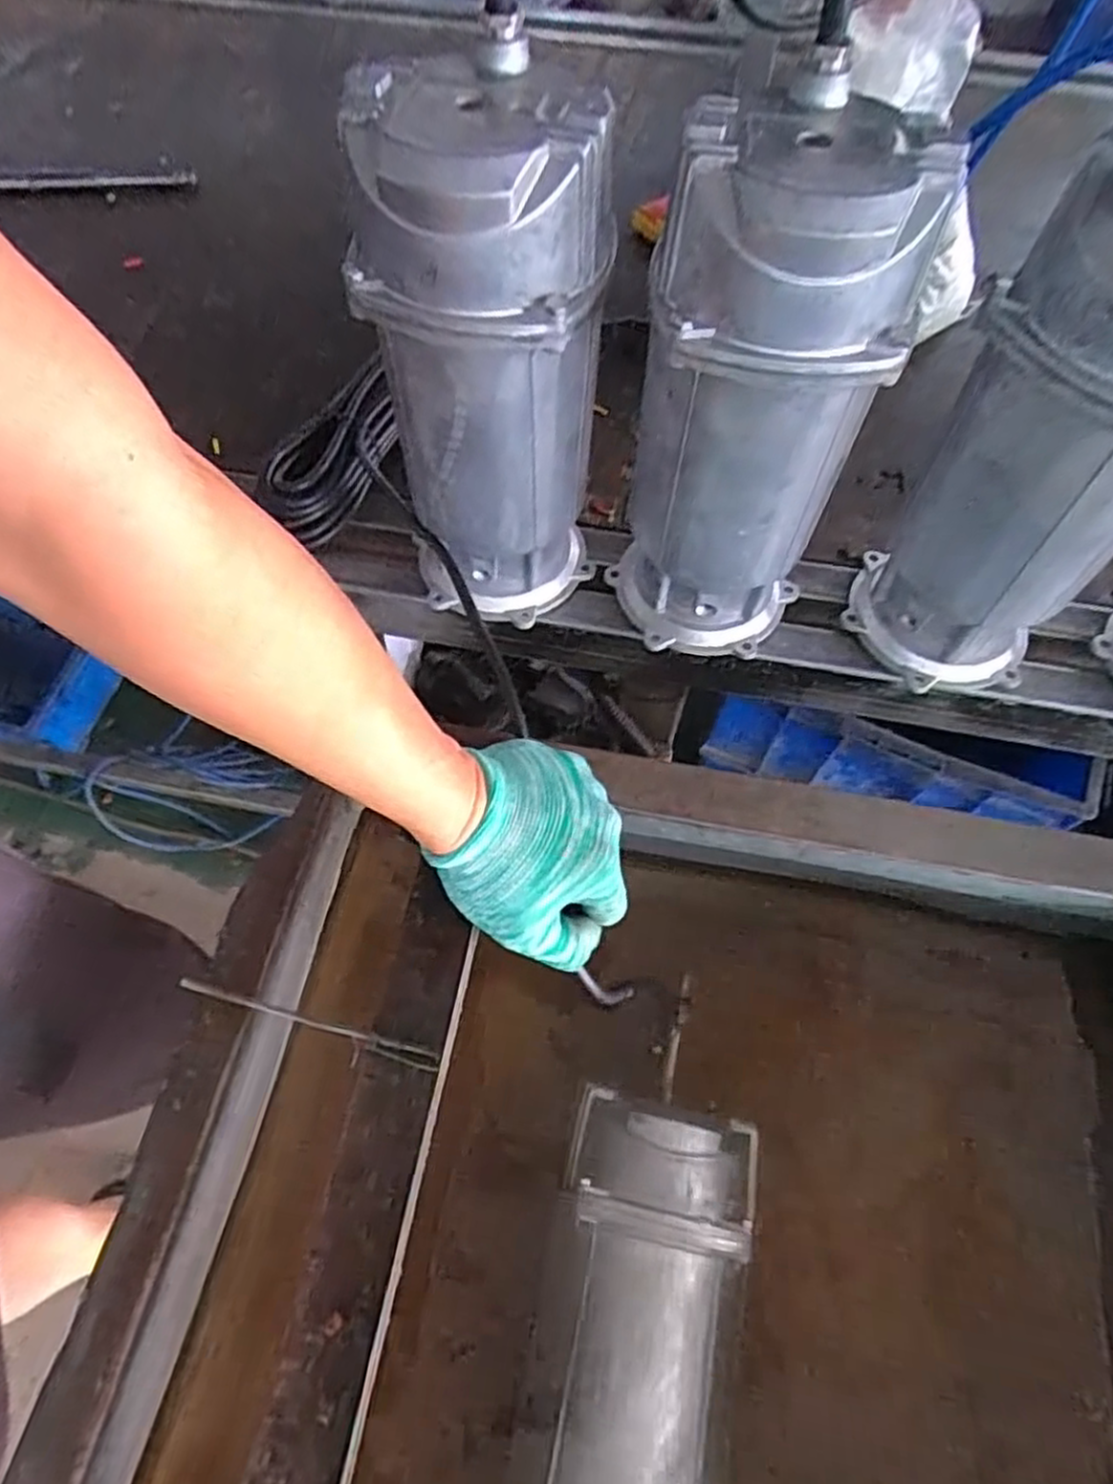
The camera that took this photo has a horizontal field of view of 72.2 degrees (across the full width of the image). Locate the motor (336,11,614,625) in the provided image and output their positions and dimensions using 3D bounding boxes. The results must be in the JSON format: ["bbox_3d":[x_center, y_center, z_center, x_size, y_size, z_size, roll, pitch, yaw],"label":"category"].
[{"bbox_3d":[-0.041,-0.203,0.460,0.124,0.297,0.110,-1,61,-1],"label":"motor"}]

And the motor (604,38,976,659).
[{"bbox_3d":[0.107,-0.176,0.452,0.125,0.301,0.106,17,62,8],"label":"motor"}]

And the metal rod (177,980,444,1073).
[{"bbox_3d":[-0.139,0.157,0.425,0.152,0.007,0.009,14,62,7],"label":"metal rod"}]

